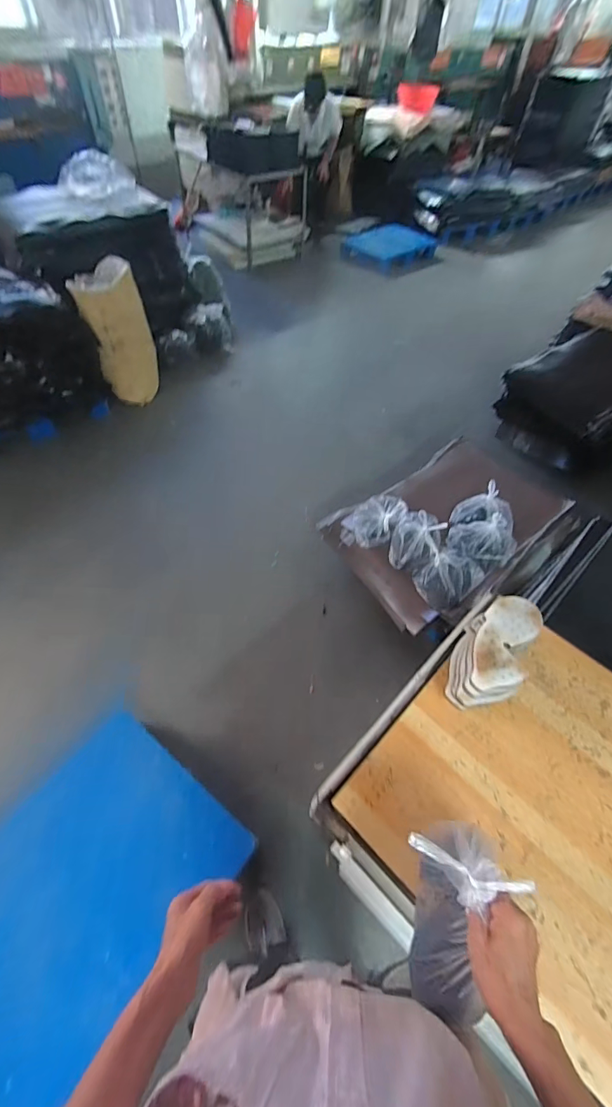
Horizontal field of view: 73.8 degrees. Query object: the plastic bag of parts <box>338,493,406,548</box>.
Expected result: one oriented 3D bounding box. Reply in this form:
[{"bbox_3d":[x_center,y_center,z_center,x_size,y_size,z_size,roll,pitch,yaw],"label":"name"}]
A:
[{"bbox_3d":[0.277,-0.131,1.692,0.220,0.135,0.230,21,56,13],"label":"plastic bag of parts"}]

